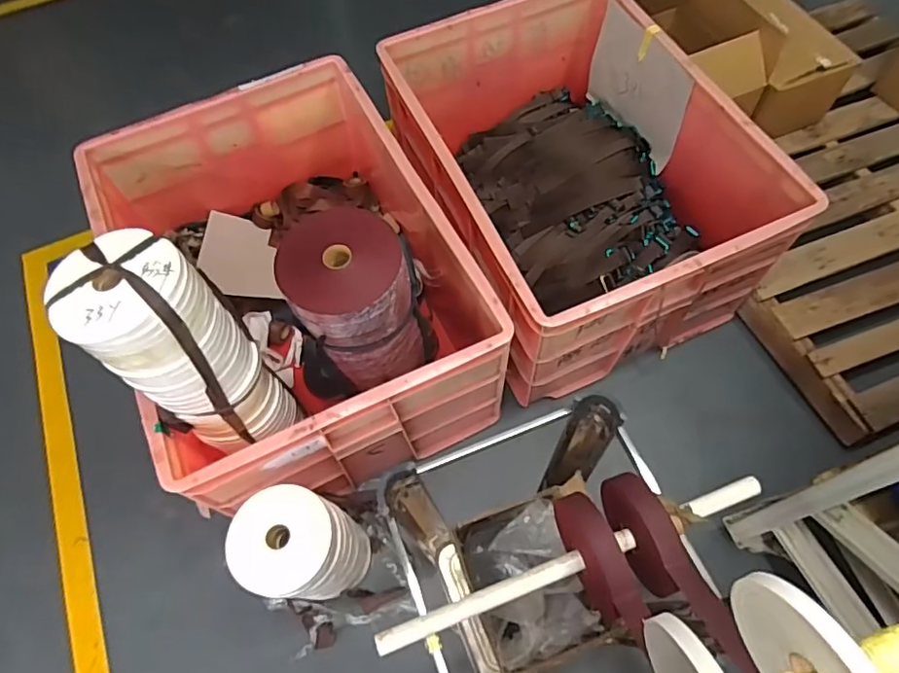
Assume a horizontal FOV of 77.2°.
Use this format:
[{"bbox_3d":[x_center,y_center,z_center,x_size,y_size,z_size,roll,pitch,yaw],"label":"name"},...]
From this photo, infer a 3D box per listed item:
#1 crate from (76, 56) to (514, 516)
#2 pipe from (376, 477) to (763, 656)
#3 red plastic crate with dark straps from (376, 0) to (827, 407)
[{"bbox_3d":[-0.338,-0.180,1.138,0.597,0.683,0.842,-24,64,-9],"label":"crate"},{"bbox_3d":[0.164,0.289,0.723,0.532,0.021,0.026,-20,63,-7],"label":"pipe"},{"bbox_3d":[0.276,-0.371,1.359,0.606,0.415,0.835,-23,64,-9],"label":"red plastic crate with dark straps"}]

